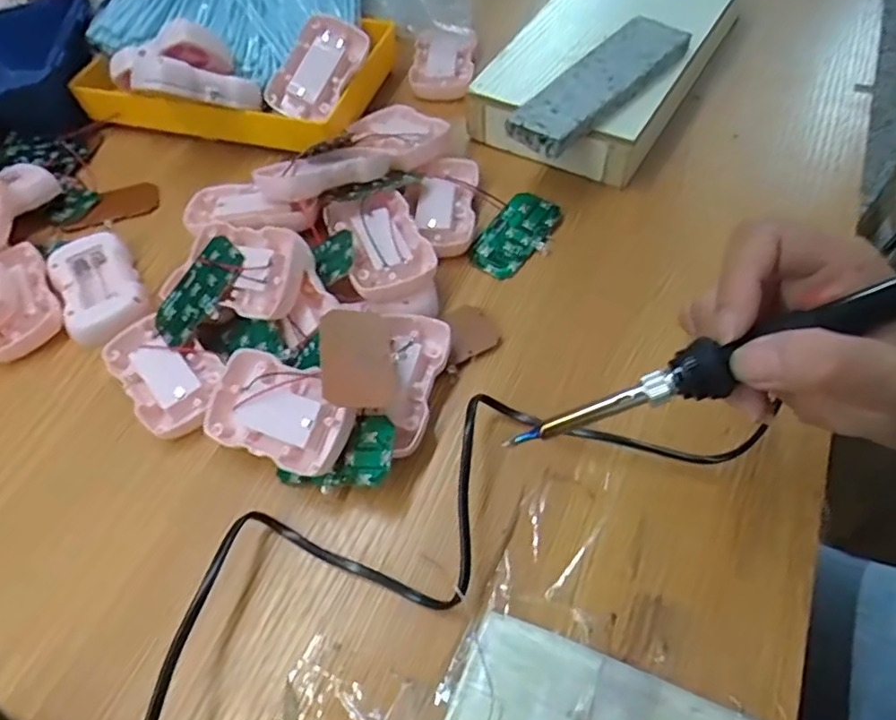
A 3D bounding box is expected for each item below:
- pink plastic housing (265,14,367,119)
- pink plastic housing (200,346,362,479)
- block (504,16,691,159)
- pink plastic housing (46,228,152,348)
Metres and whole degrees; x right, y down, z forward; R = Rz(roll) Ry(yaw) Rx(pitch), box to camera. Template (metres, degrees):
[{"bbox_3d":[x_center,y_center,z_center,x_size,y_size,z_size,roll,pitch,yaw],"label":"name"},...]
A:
[{"bbox_3d":[-0.102,-0.227,0.484,0.052,0.013,0.086,32,87,1],"label":"pink plastic housing"},{"bbox_3d":[-0.094,0.027,0.338,0.091,0.014,0.053,18,81,24],"label":"pink plastic housing"},{"bbox_3d":[0.109,-0.197,0.439,0.155,0.020,0.047,-39,62,-19],"label":"block"},{"bbox_3d":[-0.239,-0.051,0.422,0.051,0.020,0.086,-29,59,-14],"label":"pink plastic housing"}]

